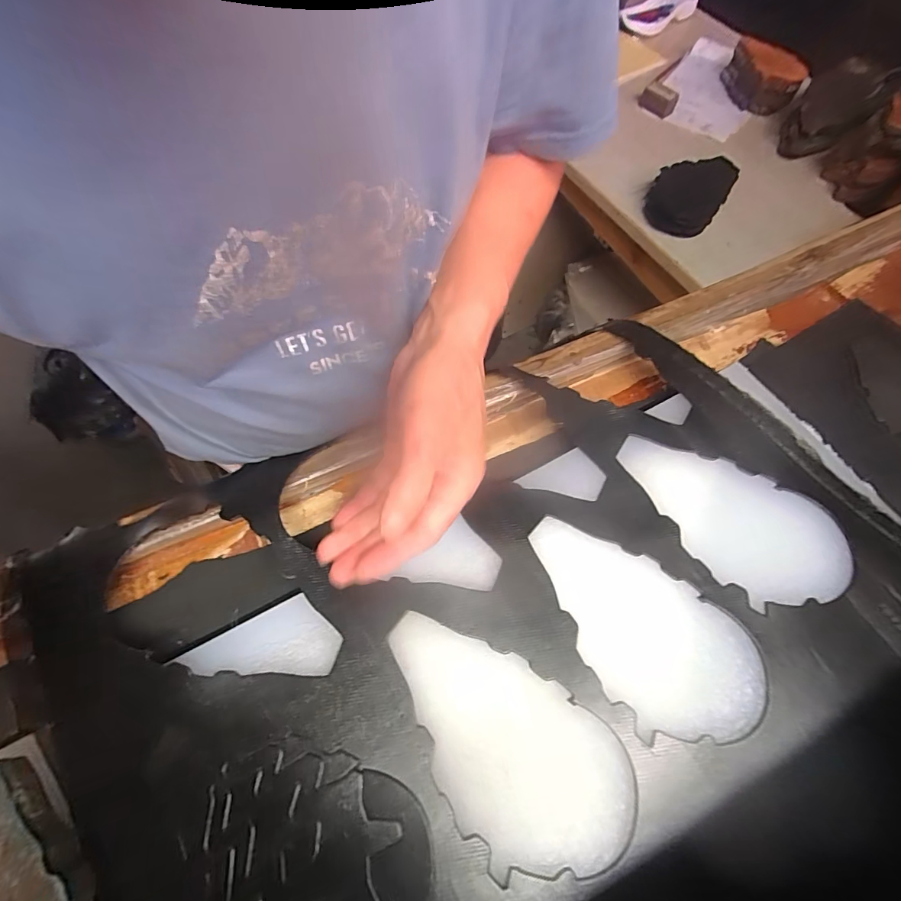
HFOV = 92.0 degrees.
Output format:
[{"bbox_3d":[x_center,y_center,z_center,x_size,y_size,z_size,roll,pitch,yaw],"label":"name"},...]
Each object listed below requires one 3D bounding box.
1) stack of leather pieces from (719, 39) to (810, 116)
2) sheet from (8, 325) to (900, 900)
[{"bbox_3d":[0.659,-0.802,0.935,0.107,0.076,0.183,-30,70,-15],"label":"stack of leather pieces"},{"bbox_3d":[0.019,0.104,0.306,0.561,0.015,0.345,-27,68,-12],"label":"sheet"}]

